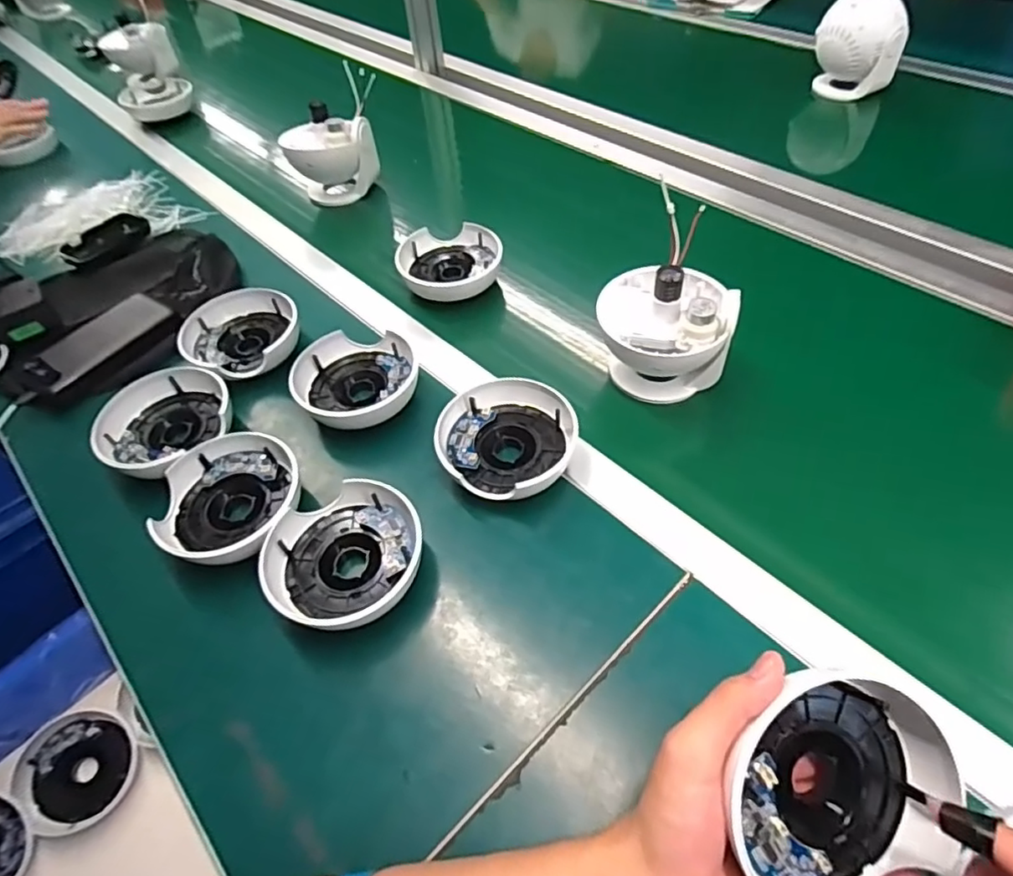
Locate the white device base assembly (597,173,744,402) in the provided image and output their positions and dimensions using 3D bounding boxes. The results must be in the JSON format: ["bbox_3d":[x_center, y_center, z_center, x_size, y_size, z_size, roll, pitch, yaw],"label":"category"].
[{"bbox_3d":[0.140,-0.121,0.543,0.114,0.146,0.117,-12,51,-4],"label":"white device base assembly"}]

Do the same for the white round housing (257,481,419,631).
[{"bbox_3d":[-0.124,0.091,0.464,0.115,0.038,0.108,-3,51,3],"label":"white round housing"}]

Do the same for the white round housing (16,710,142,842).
[{"bbox_3d":[-0.472,0.367,0.663,0.109,0.034,0.119,10,55,-16],"label":"white round housing"}]

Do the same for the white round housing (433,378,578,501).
[{"bbox_3d":[0.001,0.000,0.527,0.115,0.038,0.123,-3,51,3],"label":"white round housing"}]

